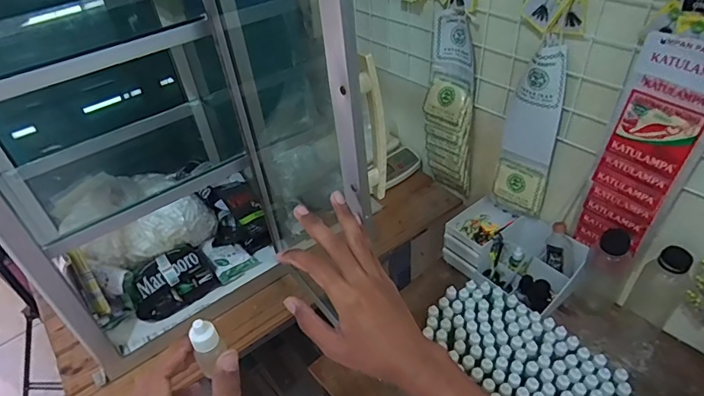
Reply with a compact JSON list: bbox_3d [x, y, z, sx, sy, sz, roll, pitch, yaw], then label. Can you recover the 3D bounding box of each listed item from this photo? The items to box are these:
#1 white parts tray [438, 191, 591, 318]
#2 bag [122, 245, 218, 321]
[{"bbox_3d":[0.309,0.110,0.891,0.241,0.096,0.145,30,51,34],"label":"white parts tray"},{"bbox_3d":[-0.301,0.140,0.763,0.130,0.073,0.084,-27,45,-24],"label":"bag"}]

